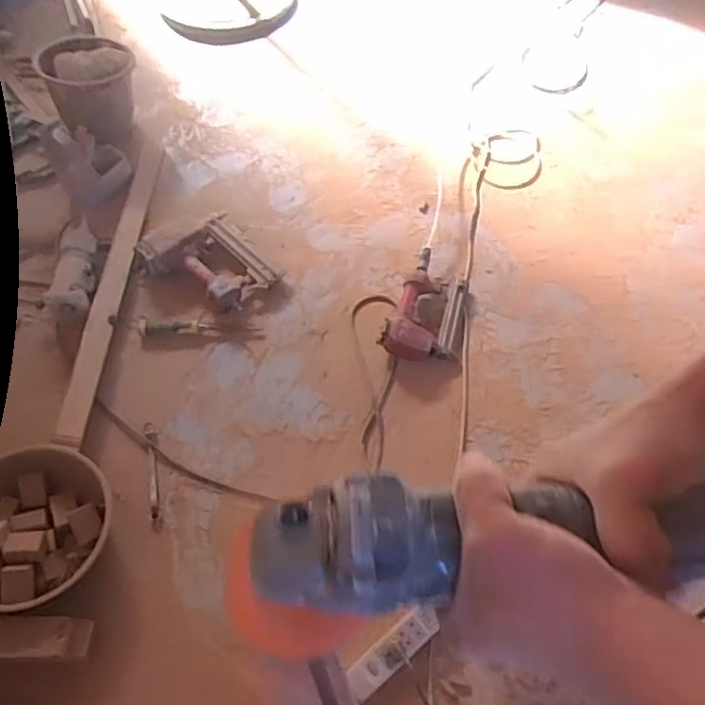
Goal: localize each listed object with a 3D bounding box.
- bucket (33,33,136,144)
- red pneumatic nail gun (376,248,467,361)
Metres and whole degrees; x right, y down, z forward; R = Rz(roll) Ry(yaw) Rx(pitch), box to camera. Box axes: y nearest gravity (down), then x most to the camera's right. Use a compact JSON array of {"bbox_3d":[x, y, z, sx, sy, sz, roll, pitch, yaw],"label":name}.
[{"bbox_3d":[-0.654,-0.665,1.619,0.212,0.203,0.215,0,58,0],"label":"bucket"},{"bbox_3d":[0.178,-0.095,1.388,0.164,0.059,0.288,21,62,9],"label":"red pneumatic nail gun"}]

